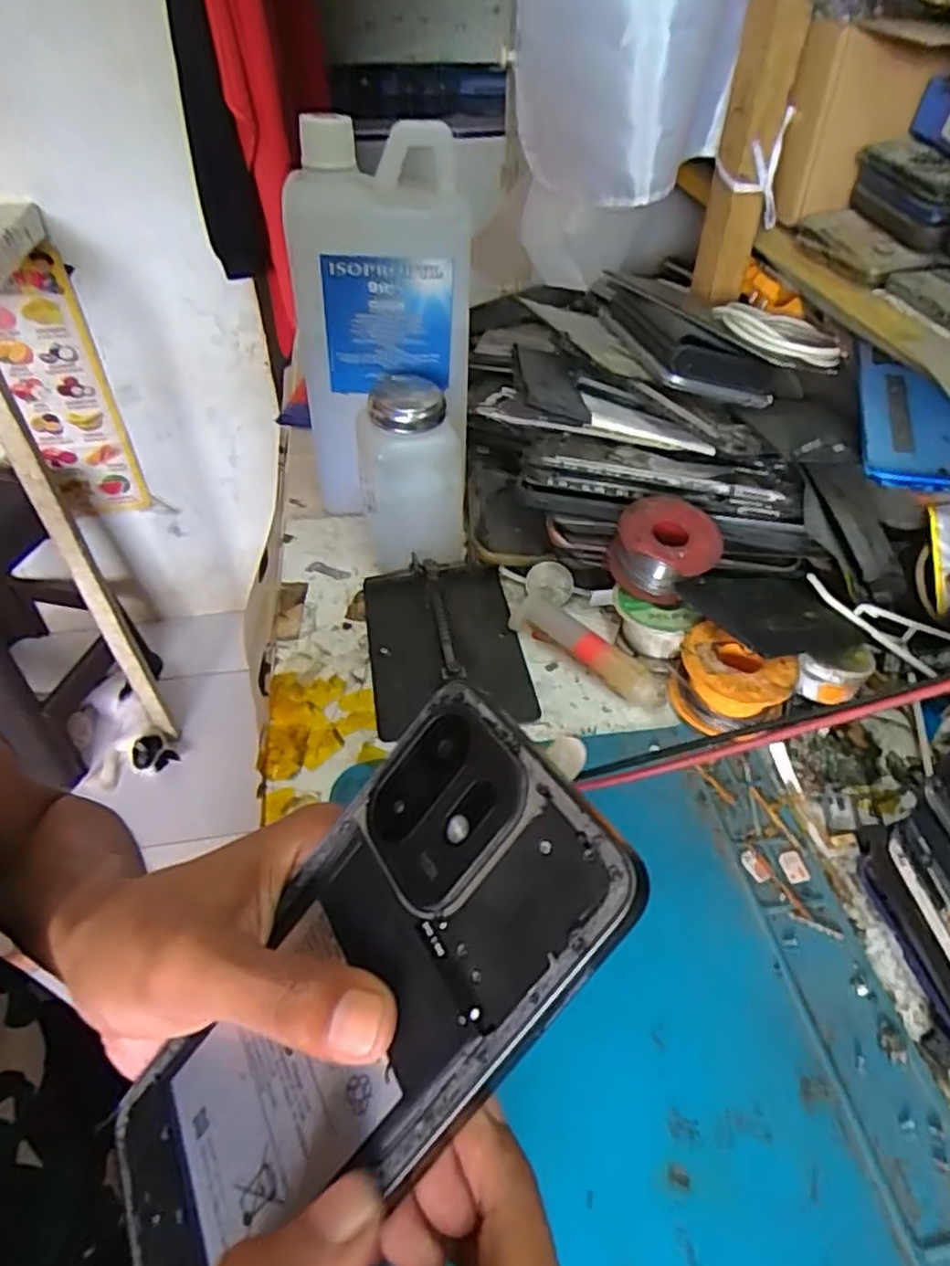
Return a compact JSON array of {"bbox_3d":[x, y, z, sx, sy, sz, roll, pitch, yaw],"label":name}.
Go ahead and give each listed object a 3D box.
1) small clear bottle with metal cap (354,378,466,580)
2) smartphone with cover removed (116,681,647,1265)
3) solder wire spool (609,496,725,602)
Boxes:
[{"bbox_3d":[-0.037,-0.085,0.409,0.055,0.101,0.049,-5,44,-6],"label":"small clear bottle with metal cap"},{"bbox_3d":[-0.033,0.091,0.165,0.159,0.004,0.073,-53,45,6],"label":"smartphone with cover removed"},{"bbox_3d":[0.100,-0.044,0.377,0.051,0.026,0.051,-1,59,1],"label":"solder wire spool"}]

